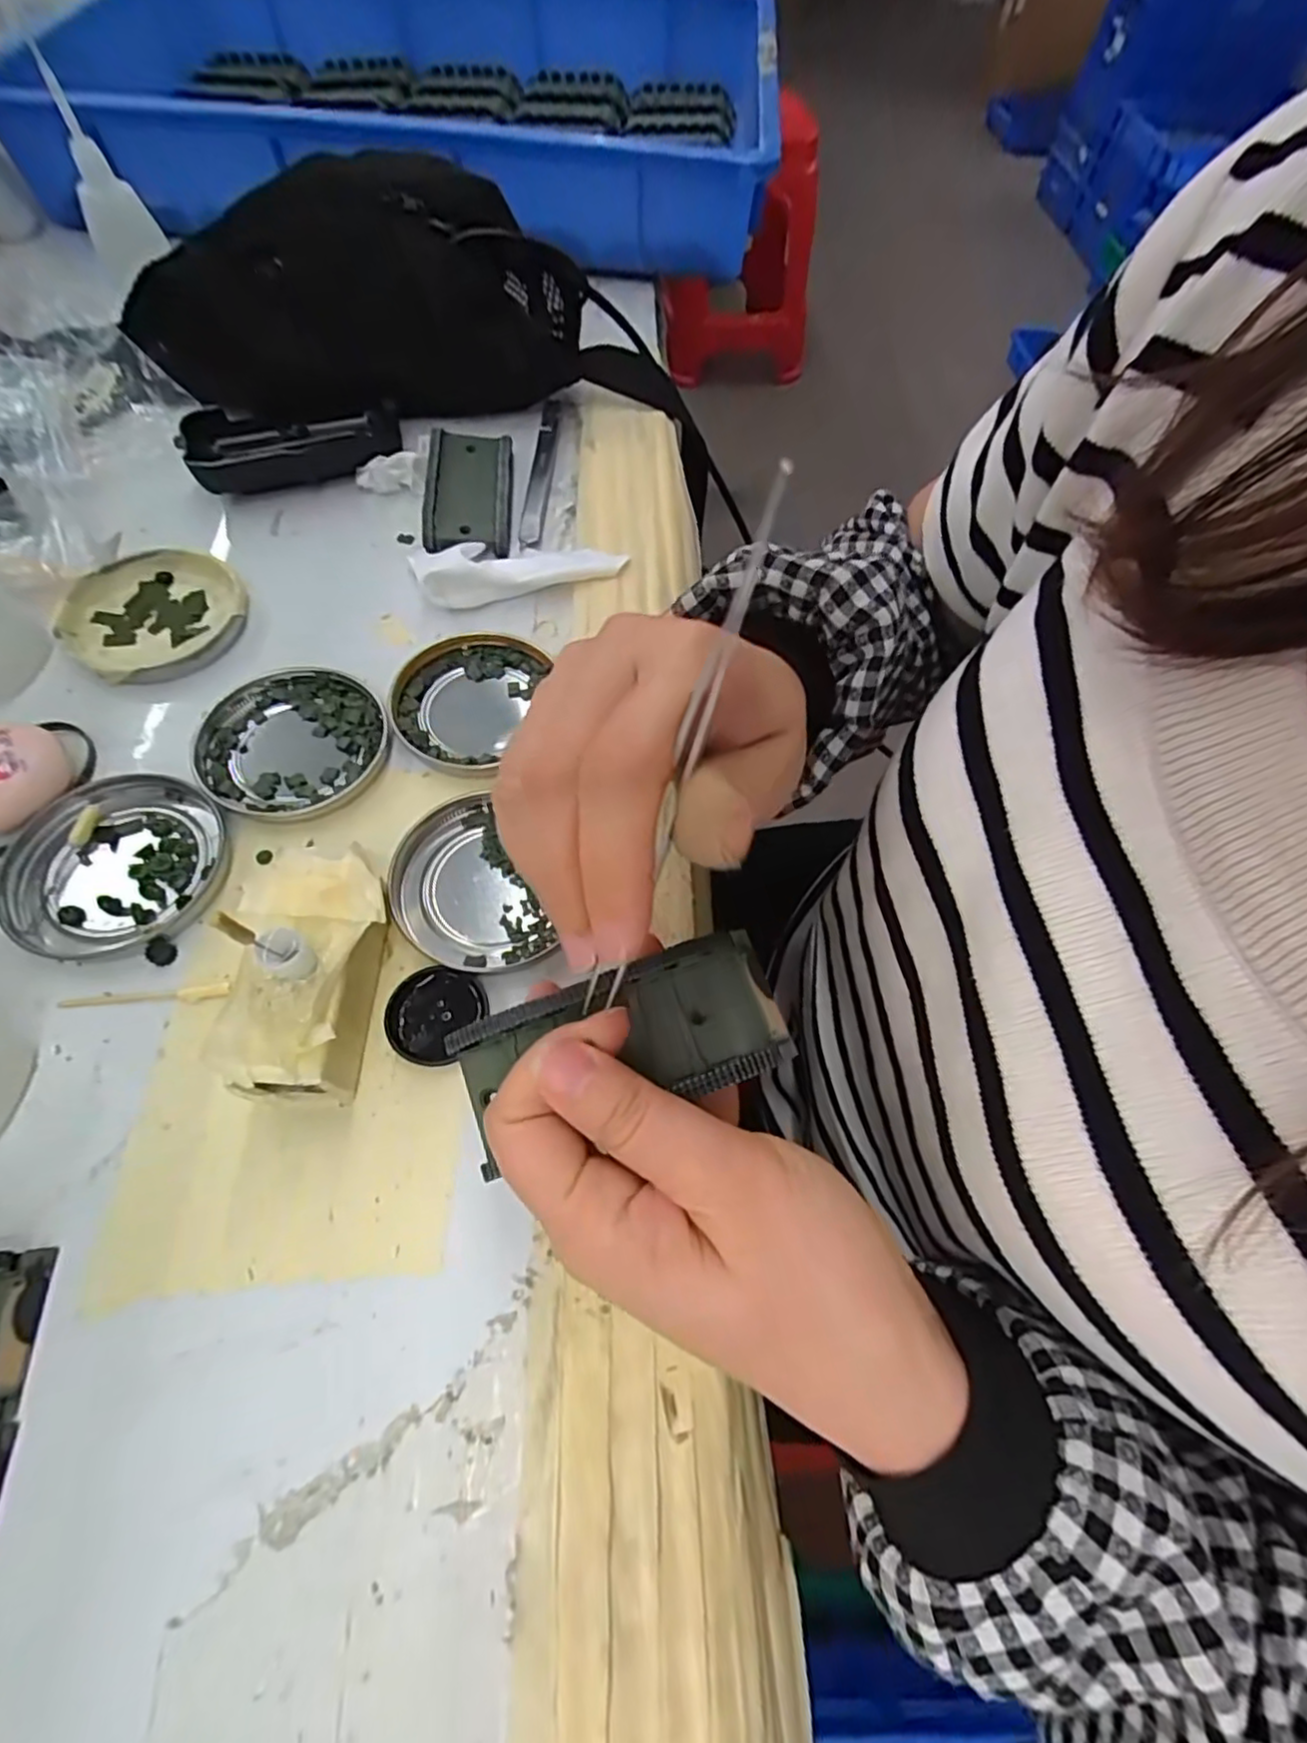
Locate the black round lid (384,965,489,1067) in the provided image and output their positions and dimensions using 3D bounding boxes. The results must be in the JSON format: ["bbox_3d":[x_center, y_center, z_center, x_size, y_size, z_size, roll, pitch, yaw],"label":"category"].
[{"bbox_3d":[-0.081,0.052,0.247,0.032,0.006,0.035,2,63,-3],"label":"black round lid"}]

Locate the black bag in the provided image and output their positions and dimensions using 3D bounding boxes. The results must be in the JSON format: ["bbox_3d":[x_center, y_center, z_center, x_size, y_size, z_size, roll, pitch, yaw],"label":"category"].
[{"bbox_3d":[-0.167,-0.323,0.382,0.234,0.090,0.140,-26,68,-16],"label":"black bag"}]

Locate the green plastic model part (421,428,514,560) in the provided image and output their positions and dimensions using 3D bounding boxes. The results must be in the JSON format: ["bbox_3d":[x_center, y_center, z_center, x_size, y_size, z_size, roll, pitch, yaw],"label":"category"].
[{"bbox_3d":[-0.100,-0.211,0.369,0.043,0.019,0.086,-1,63,-5],"label":"green plastic model part"}]

